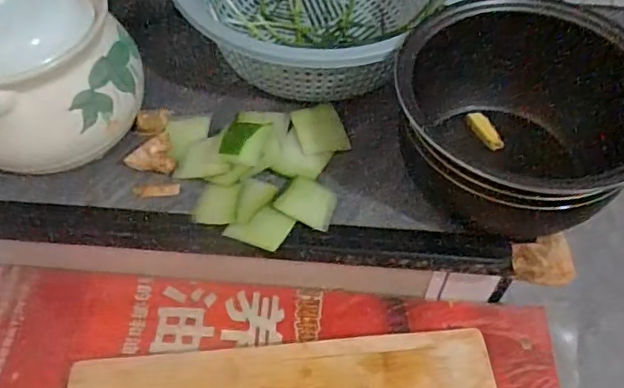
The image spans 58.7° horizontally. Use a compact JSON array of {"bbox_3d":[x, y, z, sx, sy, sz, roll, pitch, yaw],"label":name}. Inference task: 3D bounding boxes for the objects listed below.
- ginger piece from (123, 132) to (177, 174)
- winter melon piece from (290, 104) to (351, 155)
[{"bbox_3d":[-0.147,-0.039,0.513,0.042,0.015,0.037,4,56,3],"label":"ginger piece"},{"bbox_3d":[0.008,-0.061,0.527,0.045,0.011,0.051,-15,57,-10],"label":"winter melon piece"}]

